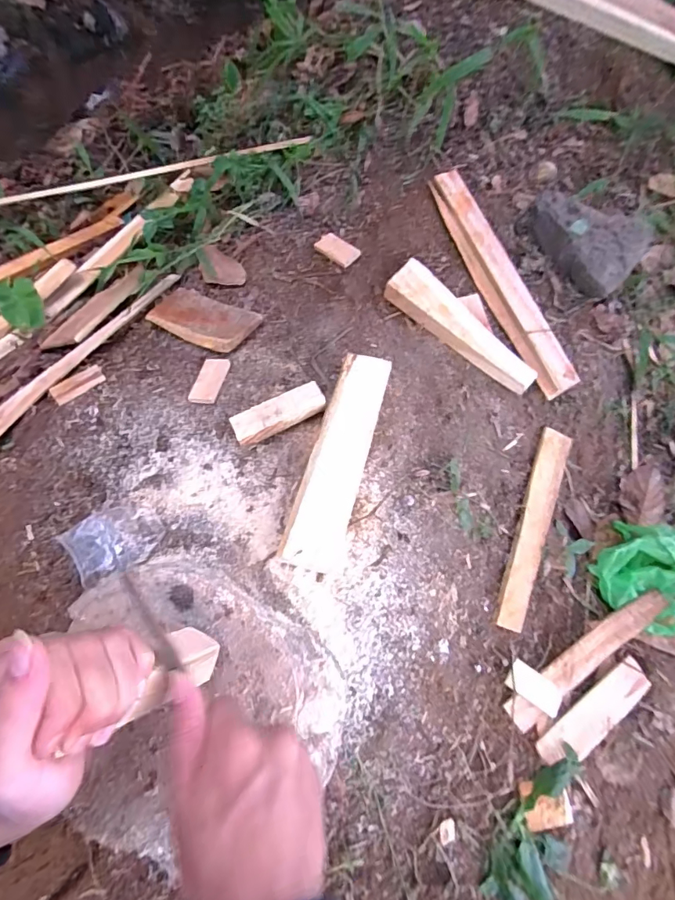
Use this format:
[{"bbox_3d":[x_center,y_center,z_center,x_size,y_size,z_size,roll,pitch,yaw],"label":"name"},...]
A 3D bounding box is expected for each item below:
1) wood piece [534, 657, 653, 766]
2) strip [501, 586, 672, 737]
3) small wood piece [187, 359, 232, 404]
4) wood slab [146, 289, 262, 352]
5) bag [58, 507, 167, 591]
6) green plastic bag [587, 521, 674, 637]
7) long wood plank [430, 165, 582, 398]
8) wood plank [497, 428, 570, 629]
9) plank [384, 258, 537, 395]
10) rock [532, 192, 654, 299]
[{"bbox_3d":[0.351,0.355,0.618,0.213,0.008,0.049,-21,67,-26],"label":"wood piece"},{"bbox_3d":[0.349,0.279,0.630,0.302,0.023,0.039,-26,64,-18],"label":"strip"},{"bbox_3d":[-0.174,-0.094,0.628,0.037,0.005,0.075,11,59,3],"label":"small wood piece"},{"bbox_3d":[-0.208,-0.201,0.699,0.193,0.017,0.083,28,60,29],"label":"wood slab"},{"bbox_3d":[-0.241,0.095,0.500,0.091,0.035,0.056,-30,66,-20],"label":"bag"},{"bbox_3d":[0.467,0.187,0.676,0.155,0.091,0.126,35,63,16],"label":"green plastic bag"},{"bbox_3d":[0.244,-0.262,0.700,0.057,0.025,0.393,-20,77,-15],"label":"long wood plank"},{"bbox_3d":[0.277,0.108,0.647,0.046,0.008,0.285,23,78,-12],"label":"wood plank"},{"bbox_3d":[0.179,-0.175,0.664,0.247,0.034,0.063,42,65,6],"label":"plank"},{"bbox_3d":[0.376,-0.324,0.704,0.170,0.084,0.102,38,64,17],"label":"rock"}]

